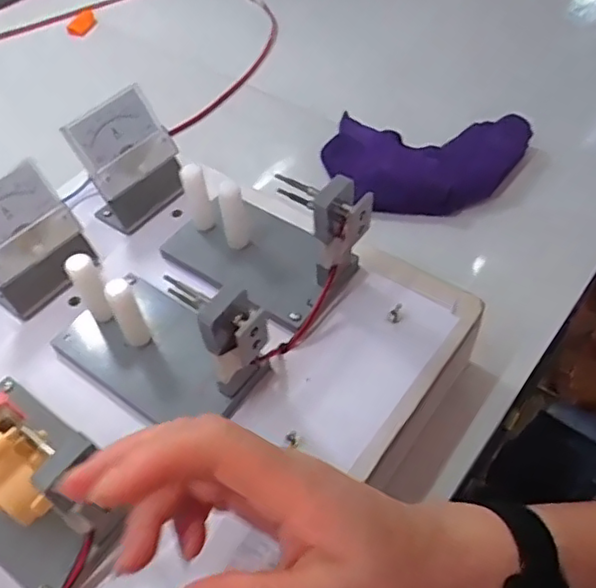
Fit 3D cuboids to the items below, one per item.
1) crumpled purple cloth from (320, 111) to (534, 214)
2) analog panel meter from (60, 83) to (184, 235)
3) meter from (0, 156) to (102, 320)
[{"bbox_3d":[0.120,-0.125,0.569,0.184,0.025,0.112,0,53,4],"label":"crumpled purple cloth"},{"bbox_3d":[-0.117,-0.094,0.434,0.043,0.075,0.066,33,61,25],"label":"analog panel meter"},{"bbox_3d":[-0.172,-0.033,0.389,0.048,0.071,0.067,35,62,26],"label":"meter"}]

